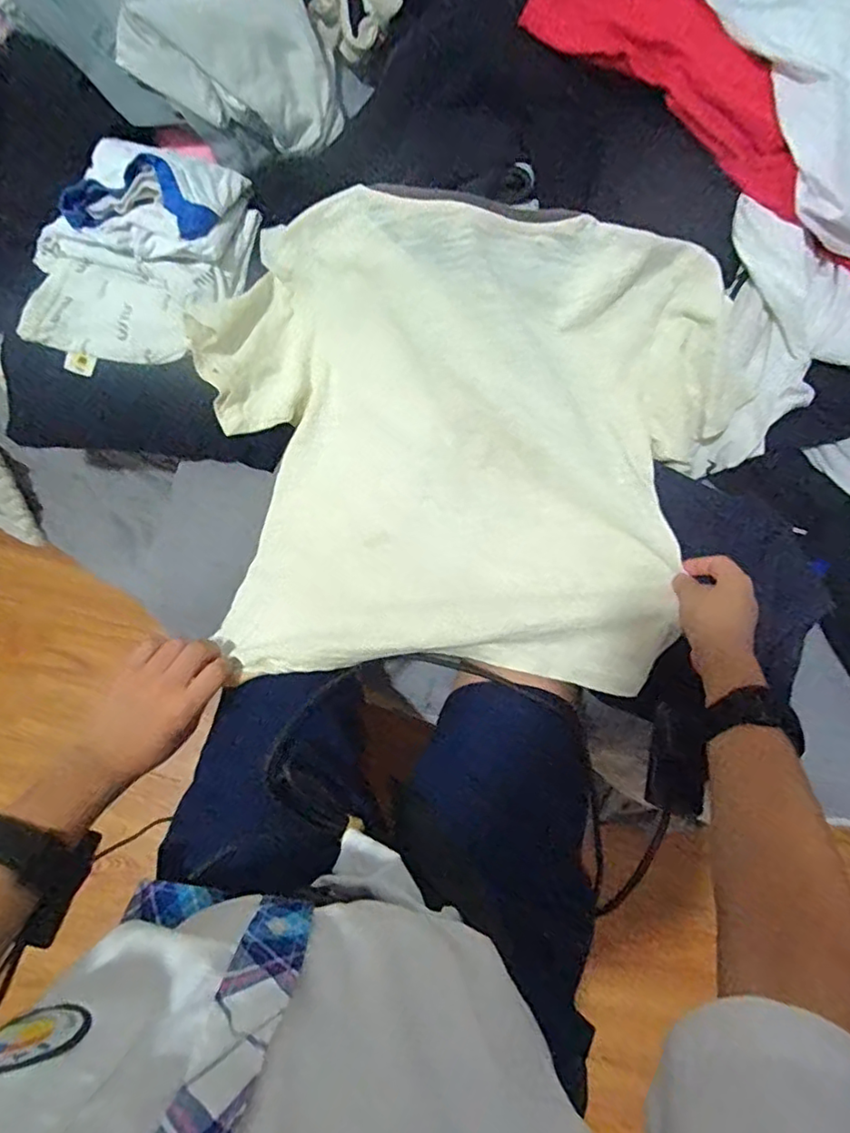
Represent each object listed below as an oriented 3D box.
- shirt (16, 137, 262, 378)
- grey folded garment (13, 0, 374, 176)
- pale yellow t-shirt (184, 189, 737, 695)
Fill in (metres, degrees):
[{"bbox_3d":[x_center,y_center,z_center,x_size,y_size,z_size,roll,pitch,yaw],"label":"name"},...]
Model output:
[{"bbox_3d":[-0.261,-0.275,0.525,0.190,0.082,0.214,18,75,3],"label":"shirt"},{"bbox_3d":[-0.208,-0.481,0.540,0.250,0.125,0.186,23,75,5],"label":"grey folded garment"},{"bbox_3d":[0.029,-0.093,0.484,0.423,0.121,0.379,3,75,-1],"label":"pale yellow t-shirt"}]

